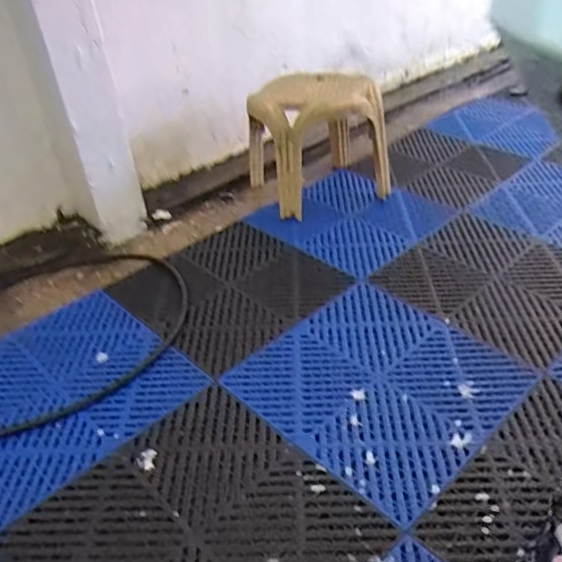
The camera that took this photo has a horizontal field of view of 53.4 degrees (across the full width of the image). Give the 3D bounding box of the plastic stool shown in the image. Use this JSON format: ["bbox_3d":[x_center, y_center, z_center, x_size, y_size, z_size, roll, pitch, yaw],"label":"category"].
[{"bbox_3d":[0.094,-0.383,1.502,0.351,0.283,0.308,-17,38,-18],"label":"plastic stool"}]

